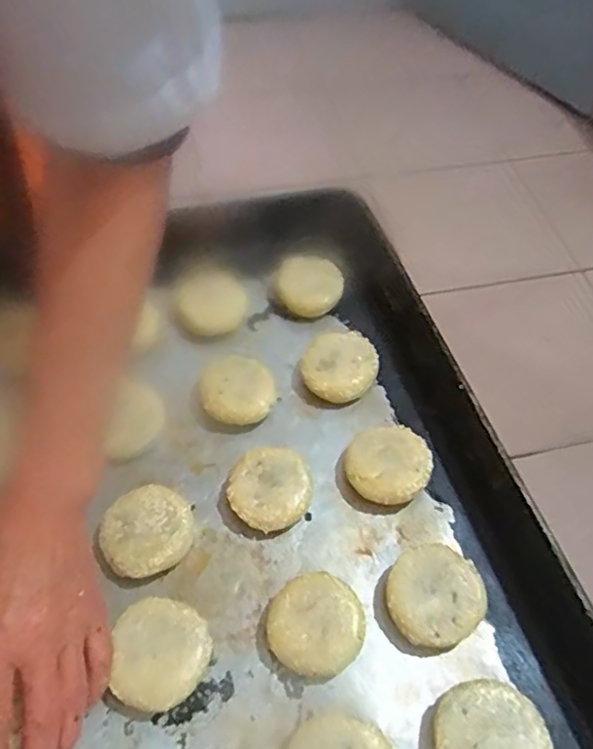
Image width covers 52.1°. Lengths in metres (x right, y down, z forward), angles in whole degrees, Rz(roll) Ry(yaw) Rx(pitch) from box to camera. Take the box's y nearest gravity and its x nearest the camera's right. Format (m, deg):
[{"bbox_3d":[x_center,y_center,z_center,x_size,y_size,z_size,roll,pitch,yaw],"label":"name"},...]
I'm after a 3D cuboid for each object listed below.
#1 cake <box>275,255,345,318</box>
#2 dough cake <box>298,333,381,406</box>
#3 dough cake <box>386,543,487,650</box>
[{"bbox_3d":[0.011,-0.077,0.526,0.057,0.018,0.051,9,57,4],"label":"cake"},{"bbox_3d":[0.034,-0.007,0.480,0.057,0.022,0.051,15,58,8],"label":"dough cake"},{"bbox_3d":[0.087,0.140,0.385,0.059,0.027,0.057,1,57,-1],"label":"dough cake"}]

